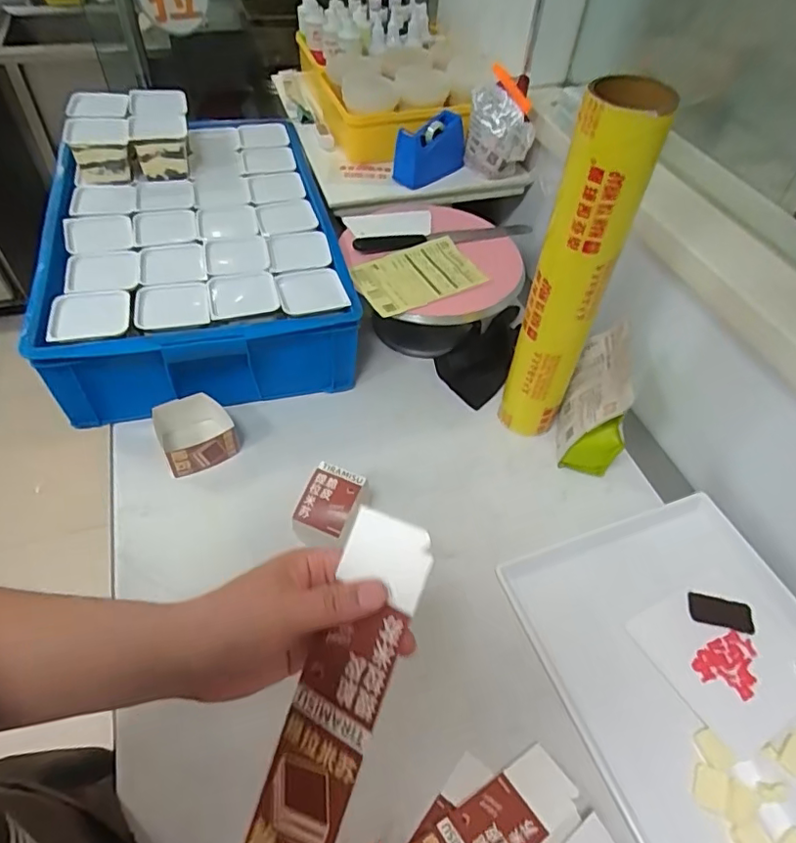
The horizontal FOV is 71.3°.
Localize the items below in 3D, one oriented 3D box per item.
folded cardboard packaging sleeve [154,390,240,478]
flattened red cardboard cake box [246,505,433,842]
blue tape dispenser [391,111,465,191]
[{"bbox_3d":[-0.280,0.019,0.776,0.101,0.062,0.093,-21,55,-20],"label":"folded cardboard packaging sleeve"},{"bbox_3d":[-0.043,0.185,0.321,0.054,0.006,0.265,15,83,34],"label":"flattened red cardboard cake box"},{"bbox_3d":[0.061,-0.488,1.008,0.144,0.100,0.054,-28,57,-24],"label":"blue tape dispenser"}]

